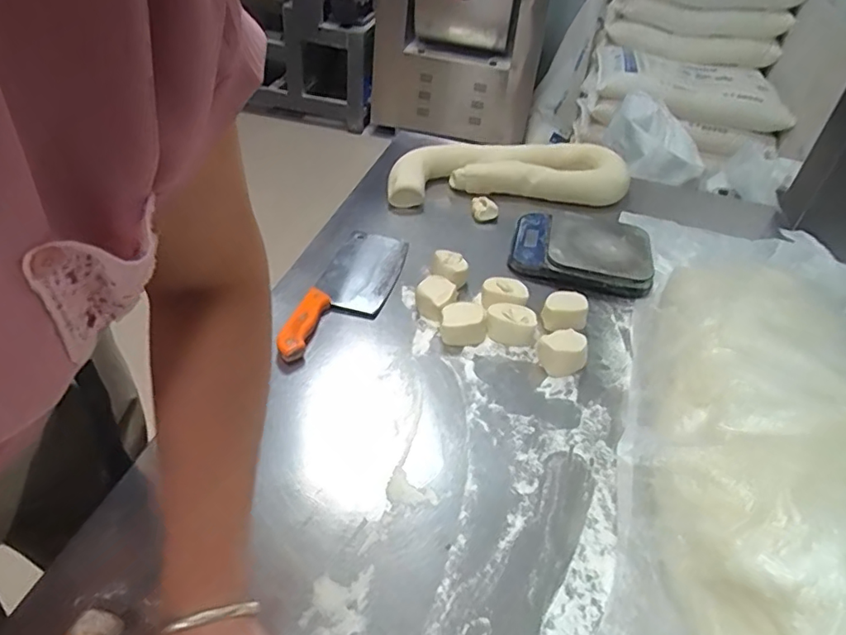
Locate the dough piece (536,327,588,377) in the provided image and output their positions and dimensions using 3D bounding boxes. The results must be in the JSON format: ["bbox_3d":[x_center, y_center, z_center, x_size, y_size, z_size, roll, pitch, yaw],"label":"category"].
[{"bbox_3d":[0.164,0.040,0.644,0.048,0.033,0.041,-13,44,-22],"label":"dough piece"}]

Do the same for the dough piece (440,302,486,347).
[{"bbox_3d":[0.049,0.007,0.661,0.054,0.035,0.040,5,40,-2],"label":"dough piece"}]

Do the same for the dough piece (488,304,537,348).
[{"bbox_3d":[0.110,0.011,0.676,0.062,0.035,0.040,11,41,5],"label":"dough piece"}]

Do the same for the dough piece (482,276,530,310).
[{"bbox_3d":[0.107,-0.031,0.719,0.059,0.030,0.040,15,41,10],"label":"dough piece"}]

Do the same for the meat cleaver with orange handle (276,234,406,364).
[{"bbox_3d":[-0.093,-0.037,0.714,0.099,0.025,0.276,11,41,5],"label":"meat cleaver with orange handle"}]

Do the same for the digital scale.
[{"bbox_3d":[0.239,-0.103,0.817,0.198,0.034,0.171,13,41,8],"label":"digital scale"}]

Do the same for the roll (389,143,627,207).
[{"bbox_3d":[0.142,-0.255,0.965,0.428,0.046,0.187,-5,42,-14],"label":"roll"}]

